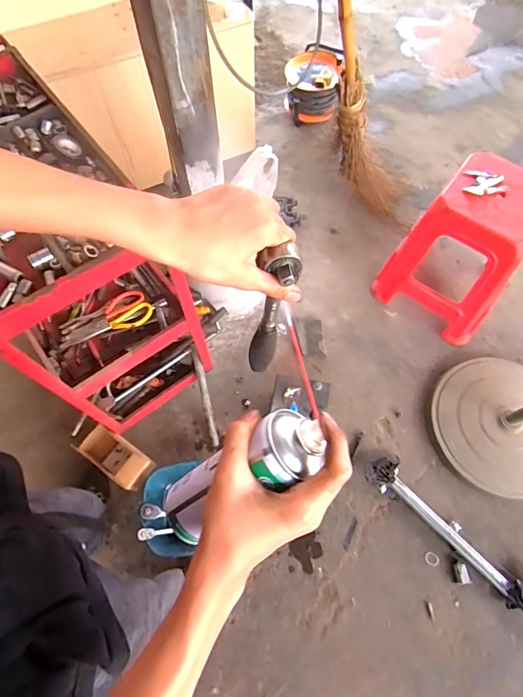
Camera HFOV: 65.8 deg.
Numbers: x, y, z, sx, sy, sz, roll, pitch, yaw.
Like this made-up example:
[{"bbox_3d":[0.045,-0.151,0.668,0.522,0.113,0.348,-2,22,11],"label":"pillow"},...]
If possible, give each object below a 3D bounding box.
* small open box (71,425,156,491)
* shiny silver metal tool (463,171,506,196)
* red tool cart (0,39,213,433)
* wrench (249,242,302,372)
[{"bbox_3d":[-0.447,0.347,1.268,0.226,0.104,0.113,32,70,14],"label":"small open box"},{"bbox_3d":[0.658,-0.485,1.186,0.116,0.019,0.090,9,67,4],"label":"shiny silver metal tool"},{"bbox_3d":[-0.507,-0.219,1.086,0.368,0.697,0.716,-35,70,-14],"label":"red tool cart"},{"bbox_3d":[0.007,-0.028,0.445,0.036,0.217,0.029,11,60,-1],"label":"wrench"}]

